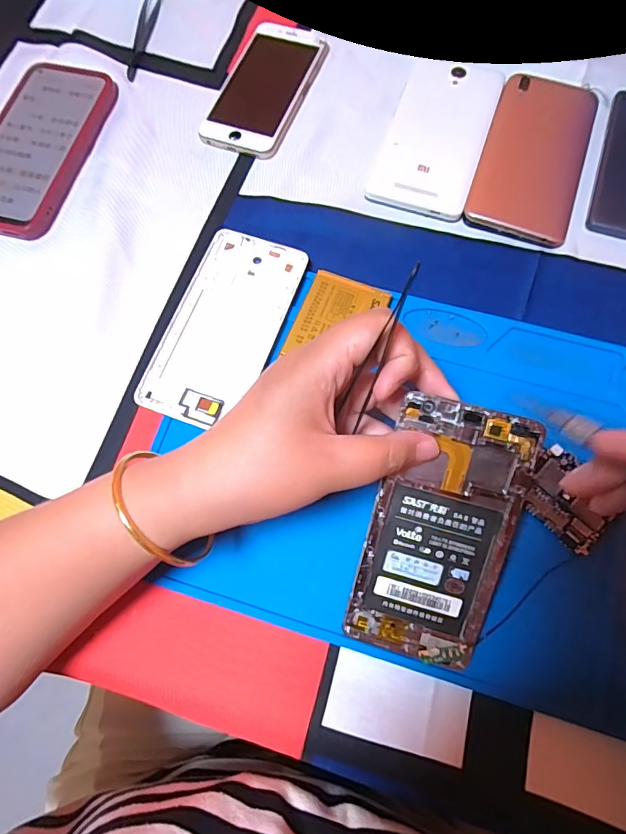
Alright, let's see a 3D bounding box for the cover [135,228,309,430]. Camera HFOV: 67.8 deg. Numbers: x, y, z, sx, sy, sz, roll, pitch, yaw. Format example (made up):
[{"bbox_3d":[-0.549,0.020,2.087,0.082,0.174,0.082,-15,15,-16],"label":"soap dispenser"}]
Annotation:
[{"bbox_3d":[-0.060,-0.062,0.321,0.073,0.007,0.141,19,75,8],"label":"cover"}]

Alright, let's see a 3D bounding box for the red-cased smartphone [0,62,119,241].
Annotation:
[{"bbox_3d":[-0.220,-0.215,0.371,0.080,0.011,0.161,14,74,6],"label":"red-cased smartphone"}]

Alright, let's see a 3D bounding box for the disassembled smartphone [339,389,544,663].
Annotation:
[{"bbox_3d":[0.065,0.063,0.242,0.070,0.006,0.140,17,101,7],"label":"disassembled smartphone"}]

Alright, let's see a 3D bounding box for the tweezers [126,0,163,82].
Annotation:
[{"bbox_3d":[-0.151,-0.344,0.417,0.015,0.004,0.112,6,73,4],"label":"tweezers"}]

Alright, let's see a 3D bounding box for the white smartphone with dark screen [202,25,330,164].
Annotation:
[{"bbox_3d":[-0.039,-0.273,0.385,0.066,0.010,0.132,19,75,8],"label":"white smartphone with dark screen"}]

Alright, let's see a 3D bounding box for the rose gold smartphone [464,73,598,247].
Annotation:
[{"bbox_3d":[0.170,-0.202,0.358,0.075,0.006,0.155,19,75,8],"label":"rose gold smartphone"}]

